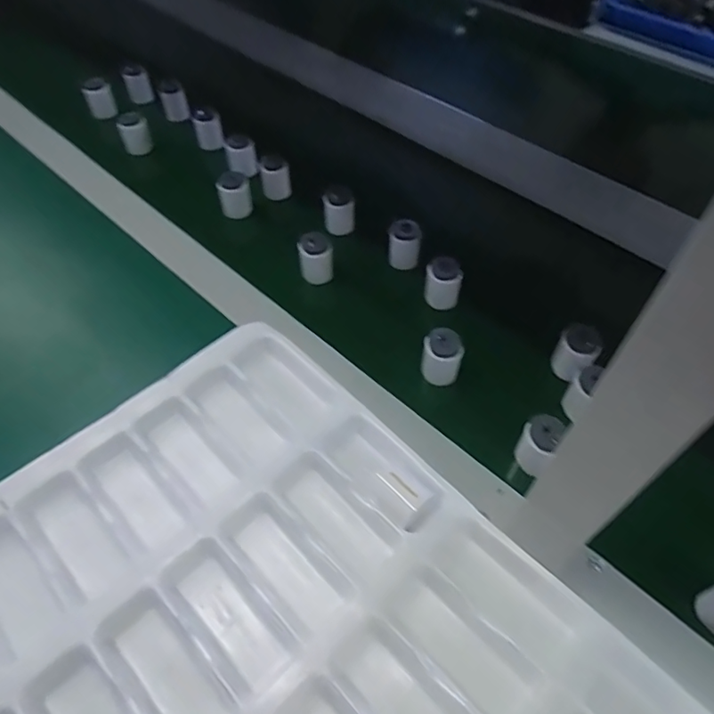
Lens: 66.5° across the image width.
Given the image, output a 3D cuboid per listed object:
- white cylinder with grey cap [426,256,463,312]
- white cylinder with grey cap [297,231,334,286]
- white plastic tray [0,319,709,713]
[{"bbox_3d":[0.079,-0.065,0.502,0.032,0.051,0.025,12,52,9],"label":"white cylinder with grey cap"},{"bbox_3d":[-0.039,-0.095,0.523,0.031,0.042,0.027,-4,52,-4],"label":"white cylinder with grey cap"},{"bbox_3d":[-0.037,0.188,0.302,0.312,0.028,0.446,-37,60,-26],"label":"white plastic tray"}]

